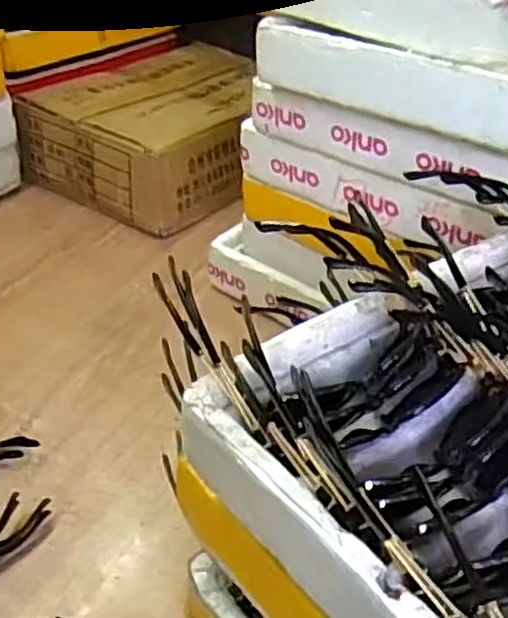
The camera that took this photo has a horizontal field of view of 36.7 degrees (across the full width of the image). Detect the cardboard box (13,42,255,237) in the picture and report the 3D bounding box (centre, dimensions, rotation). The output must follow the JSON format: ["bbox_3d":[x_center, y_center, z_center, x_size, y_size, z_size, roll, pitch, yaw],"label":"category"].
[{"bbox_3d":[-0.127,-0.273,1.170,0.267,0.132,0.363,23,40,24],"label":"cardboard box"}]

